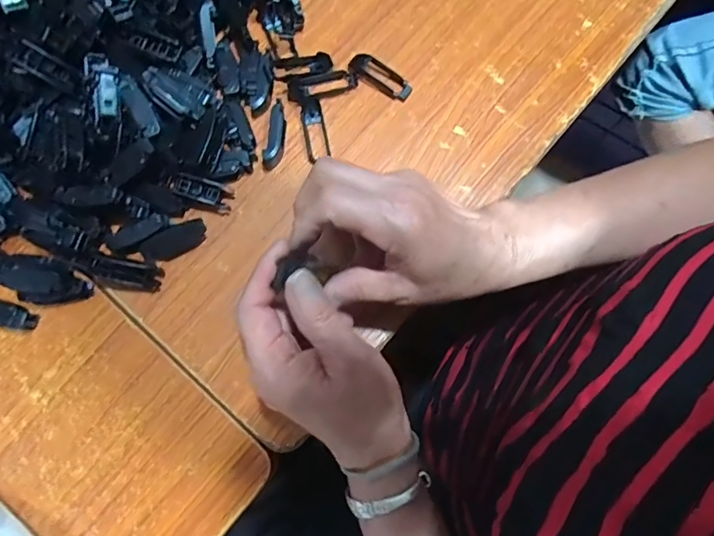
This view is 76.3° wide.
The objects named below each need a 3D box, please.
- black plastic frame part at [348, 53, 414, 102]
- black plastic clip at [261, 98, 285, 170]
[{"bbox_3d":[0.019,-0.159,0.376,0.058,0.013,0.024,30,81,7],"label":"black plastic frame part"},{"bbox_3d":[-0.064,-0.108,0.363,0.013,0.013,0.056,10,79,3],"label":"black plastic clip"}]

